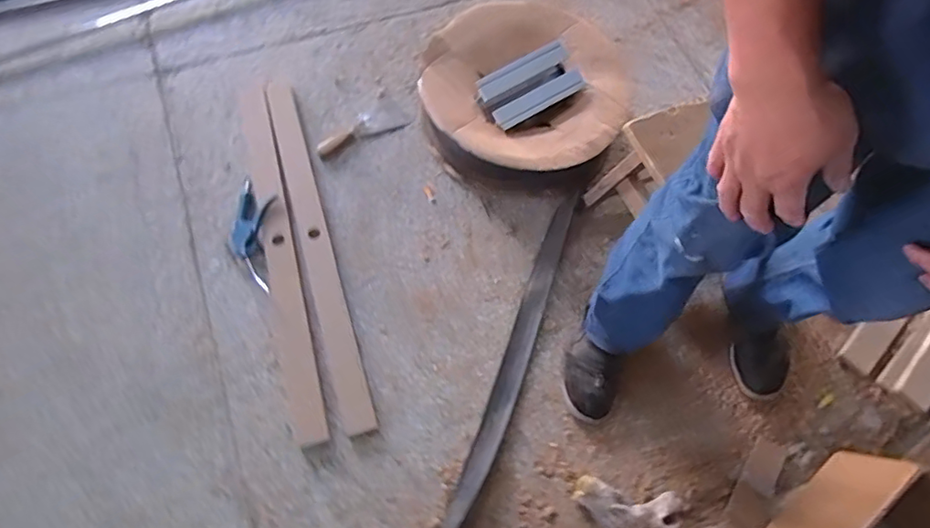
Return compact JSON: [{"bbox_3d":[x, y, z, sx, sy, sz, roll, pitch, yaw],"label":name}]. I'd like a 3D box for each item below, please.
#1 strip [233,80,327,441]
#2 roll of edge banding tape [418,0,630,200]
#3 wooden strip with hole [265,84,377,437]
[{"bbox_3d":[-0.366,-0.049,1.060,0.061,0.020,0.770,-14,67,-9],"label":"strip"},{"bbox_3d":[0.119,-0.346,1.158,0.414,0.130,0.420,29,67,10],"label":"roll of edge banding tape"},{"bbox_3d":[-0.299,-0.059,1.072,0.061,0.017,0.769,-15,67,-10],"label":"wooden strip with hole"}]

